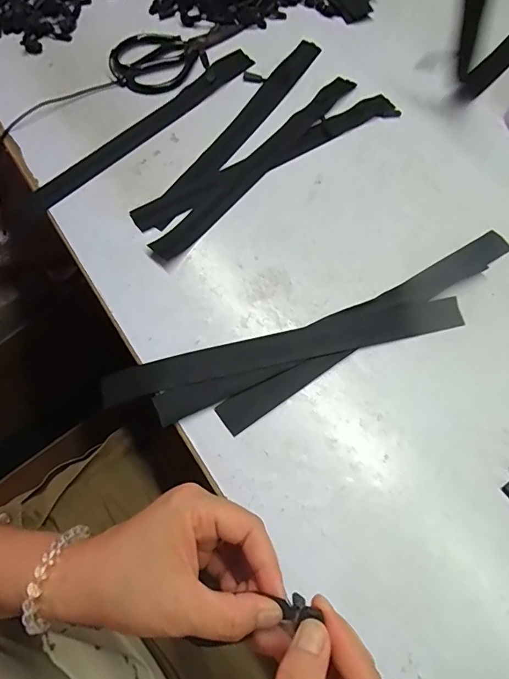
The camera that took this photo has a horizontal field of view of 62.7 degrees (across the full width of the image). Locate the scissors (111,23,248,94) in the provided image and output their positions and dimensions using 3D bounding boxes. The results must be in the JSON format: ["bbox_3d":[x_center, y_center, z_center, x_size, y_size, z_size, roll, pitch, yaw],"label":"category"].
[{"bbox_3d":[-0.098,-0.388,0.555,0.194,0.016,0.085,-38,73,-15],"label":"scissors"}]

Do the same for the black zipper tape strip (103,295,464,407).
[{"bbox_3d":[0.031,0.007,0.396,0.347,0.005,0.037,-13,69,-6],"label":"black zipper tape strip"}]

